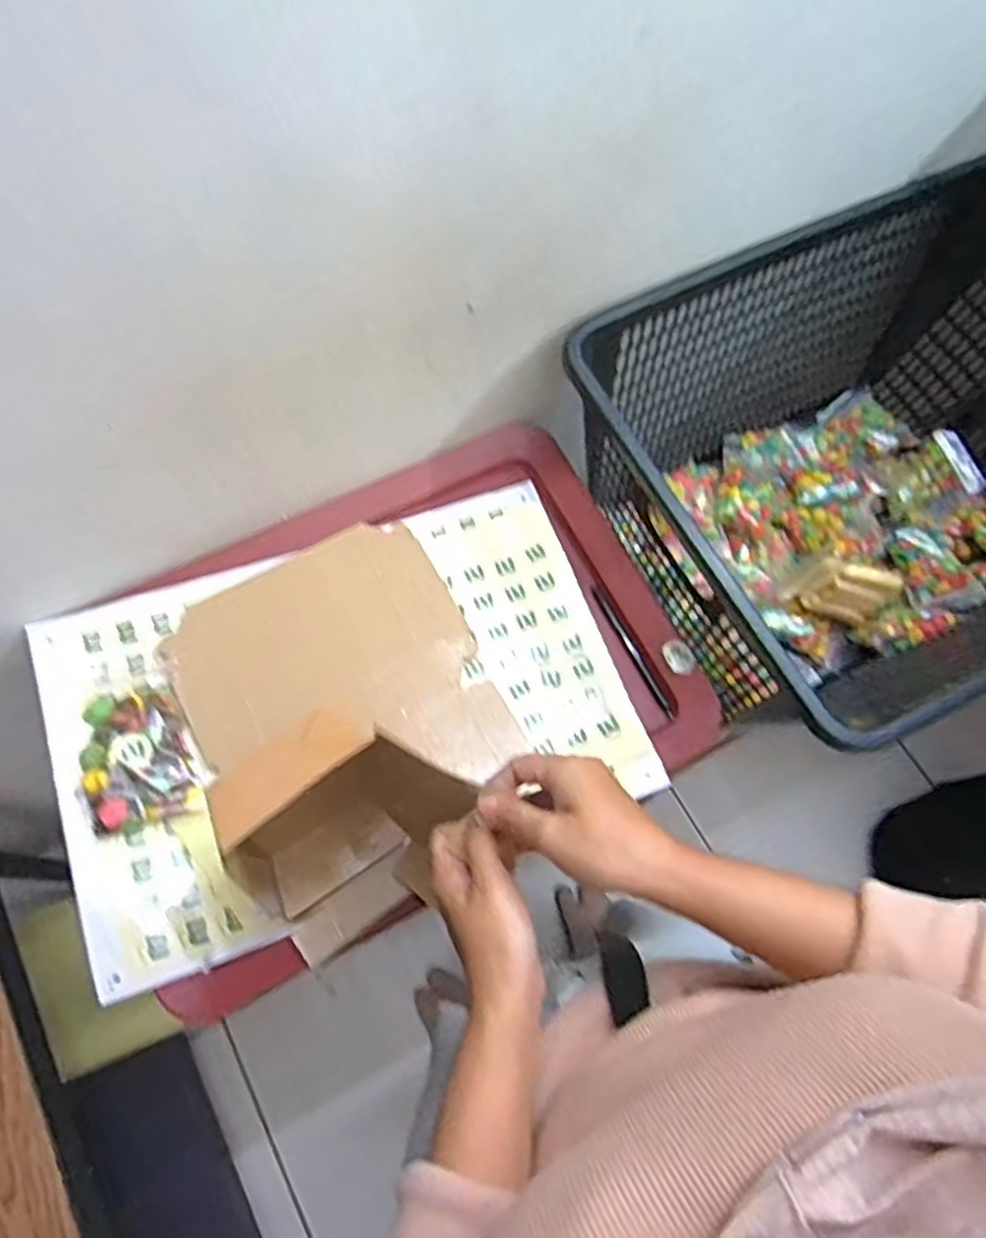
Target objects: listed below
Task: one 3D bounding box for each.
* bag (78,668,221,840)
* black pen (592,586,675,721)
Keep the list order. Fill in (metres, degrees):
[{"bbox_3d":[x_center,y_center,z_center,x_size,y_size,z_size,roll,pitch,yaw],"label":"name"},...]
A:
[{"bbox_3d":[-0.309,0.115,0.656,0.096,0.029,0.128,-28,73,-12],"label":"bag"},{"bbox_3d":[0.134,0.030,0.725,0.011,0.005,0.144,-25,73,-11],"label":"black pen"}]

